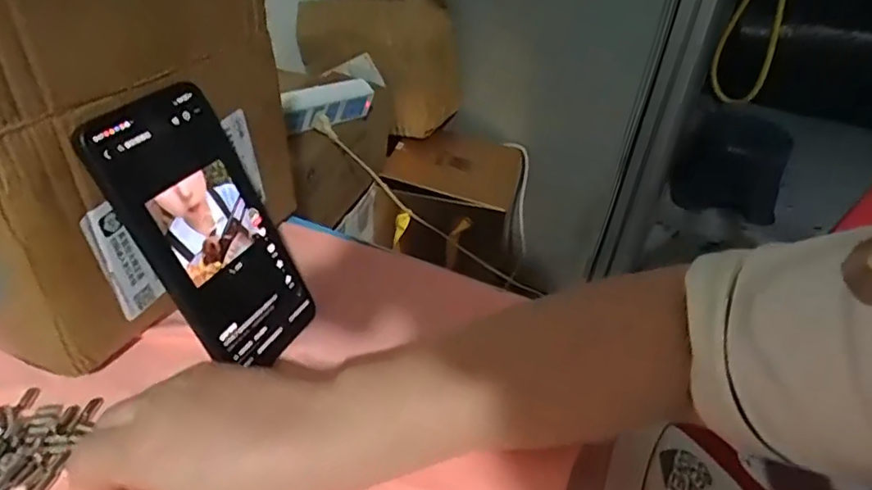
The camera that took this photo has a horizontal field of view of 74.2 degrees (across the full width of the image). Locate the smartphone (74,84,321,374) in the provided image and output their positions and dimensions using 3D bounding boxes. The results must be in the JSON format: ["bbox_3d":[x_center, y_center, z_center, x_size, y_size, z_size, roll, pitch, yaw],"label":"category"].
[{"bbox_3d":[-0.124,-0.006,0.326,0.007,0.163,0.082,-4,32,33],"label":"smartphone"}]

